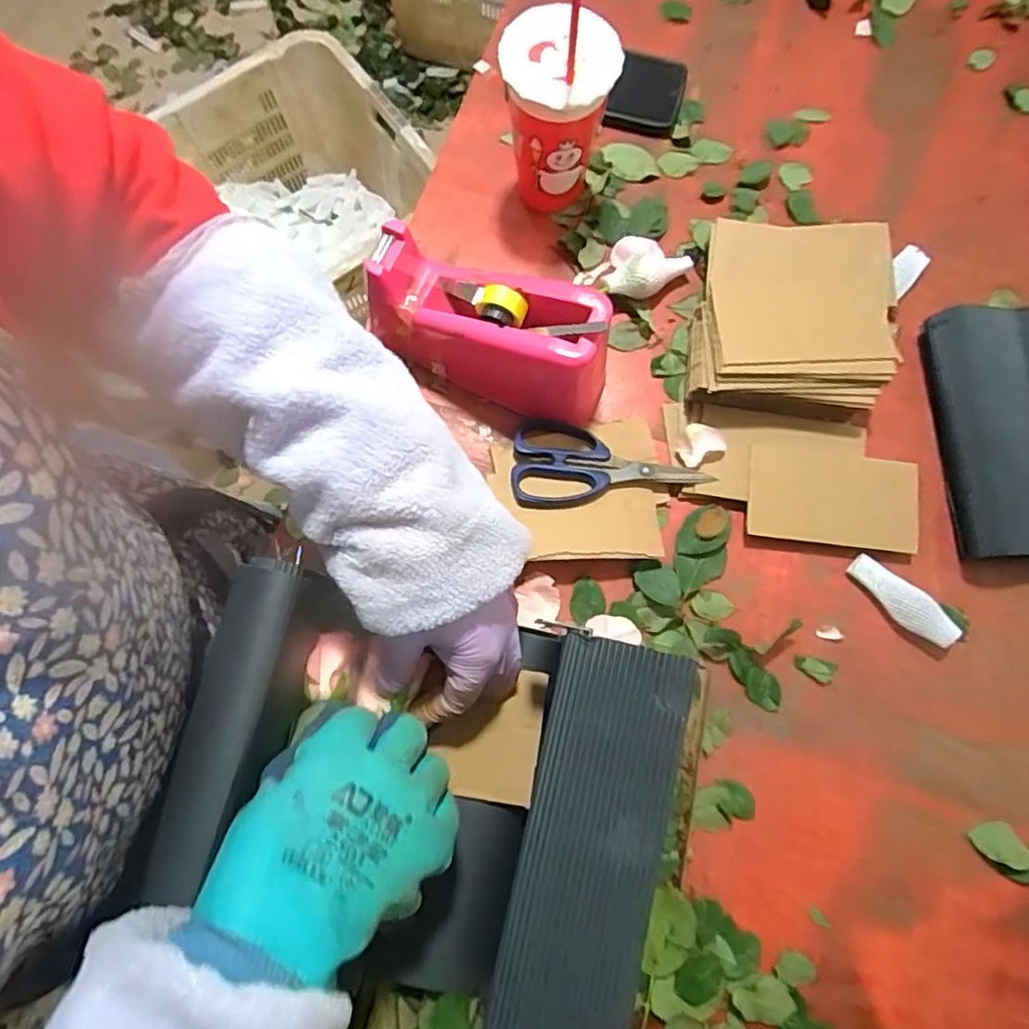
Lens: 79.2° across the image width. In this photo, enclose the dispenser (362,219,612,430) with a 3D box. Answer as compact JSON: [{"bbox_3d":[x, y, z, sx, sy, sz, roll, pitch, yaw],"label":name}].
[{"bbox_3d":[-0.022,-0.147,0.498,0.198,0.098,0.073,21,77,7],"label":"dispenser"}]

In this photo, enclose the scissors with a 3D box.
[{"bbox_3d":[0.078,-0.039,0.509,0.157,0.015,0.081,3,75,3],"label":"scissors"}]

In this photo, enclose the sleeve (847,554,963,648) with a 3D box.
[{"bbox_3d":[0.308,0.070,0.496,0.027,0.025,0.089,-41,78,-8],"label":"sleeve"}]

